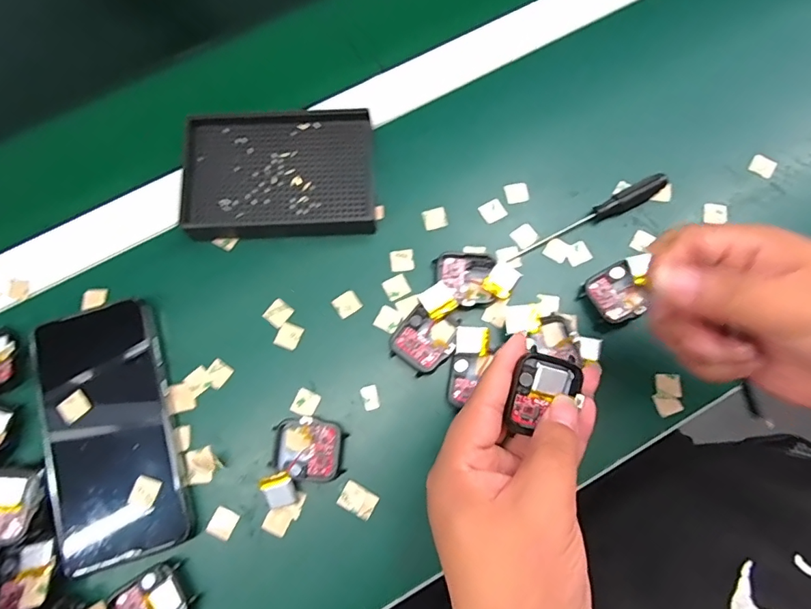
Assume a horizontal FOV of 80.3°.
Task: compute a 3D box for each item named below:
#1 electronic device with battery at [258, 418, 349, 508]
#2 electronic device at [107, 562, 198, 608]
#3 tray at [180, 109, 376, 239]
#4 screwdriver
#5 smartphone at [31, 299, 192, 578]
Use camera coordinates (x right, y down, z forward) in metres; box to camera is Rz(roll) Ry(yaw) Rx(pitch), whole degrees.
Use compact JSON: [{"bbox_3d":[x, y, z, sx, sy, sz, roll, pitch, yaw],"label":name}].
[{"bbox_3d":[-0.065,0.102,0.311,0.045,0.015,0.055,9,75,2],"label":"electronic device with battery"},{"bbox_3d":[-0.154,0.182,0.288,0.045,0.006,0.038,-33,78,-8],"label":"electronic device"},{"bbox_3d":[-0.093,-0.095,0.357,0.135,0.027,0.093,-2,75,-1],"label":"tray"},{"bbox_3d":[0.135,-0.063,0.352,0.126,0.014,0.013,-26,77,-7],"label":"screwdriver"},{"bbox_3d":[-0.193,0.081,0.312,0.077,0.016,0.159,-17,76,-5],"label":"smartphone"}]

